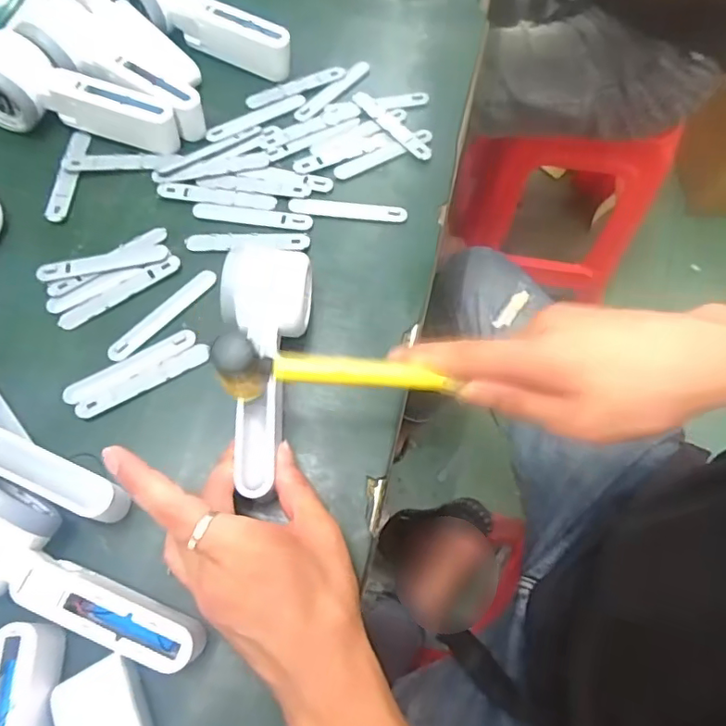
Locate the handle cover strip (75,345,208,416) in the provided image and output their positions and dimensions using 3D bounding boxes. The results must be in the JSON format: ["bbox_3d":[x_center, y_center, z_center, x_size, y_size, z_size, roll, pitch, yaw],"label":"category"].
[{"bbox_3d":[-0.150,0.012,0.377,0.092,0.005,0.015,-29,71,-13],"label":"handle cover strip"}]

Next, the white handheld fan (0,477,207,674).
[{"bbox_3d":[-0.162,0.122,0.300,0.163,0.042,0.061,25,69,9],"label":"white handheld fan"}]

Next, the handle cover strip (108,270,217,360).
[{"bbox_3d":[-0.146,-0.036,0.401,0.017,0.004,0.093,41,72,15],"label":"handle cover strip"}]

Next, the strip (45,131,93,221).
[{"bbox_3d":[-0.239,-0.153,0.444,0.019,0.006,0.099,6,67,1],"label":"strip"}]

